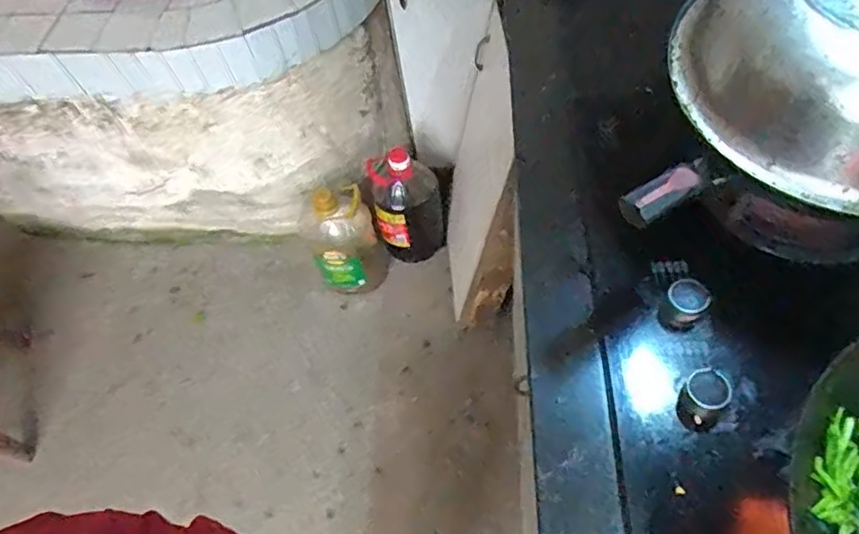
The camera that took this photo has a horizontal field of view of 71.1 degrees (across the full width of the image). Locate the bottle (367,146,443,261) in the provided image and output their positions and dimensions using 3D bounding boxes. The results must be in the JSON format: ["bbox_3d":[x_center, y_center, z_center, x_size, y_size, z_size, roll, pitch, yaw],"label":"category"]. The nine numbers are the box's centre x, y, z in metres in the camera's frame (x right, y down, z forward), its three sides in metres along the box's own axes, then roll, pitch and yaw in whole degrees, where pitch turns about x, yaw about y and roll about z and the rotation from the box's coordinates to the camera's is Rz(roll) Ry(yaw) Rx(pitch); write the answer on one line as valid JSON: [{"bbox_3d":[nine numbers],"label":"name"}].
[{"bbox_3d":[-0.052,-0.149,1.439,0.165,0.280,0.140,-5,59,1],"label":"bottle"}]

